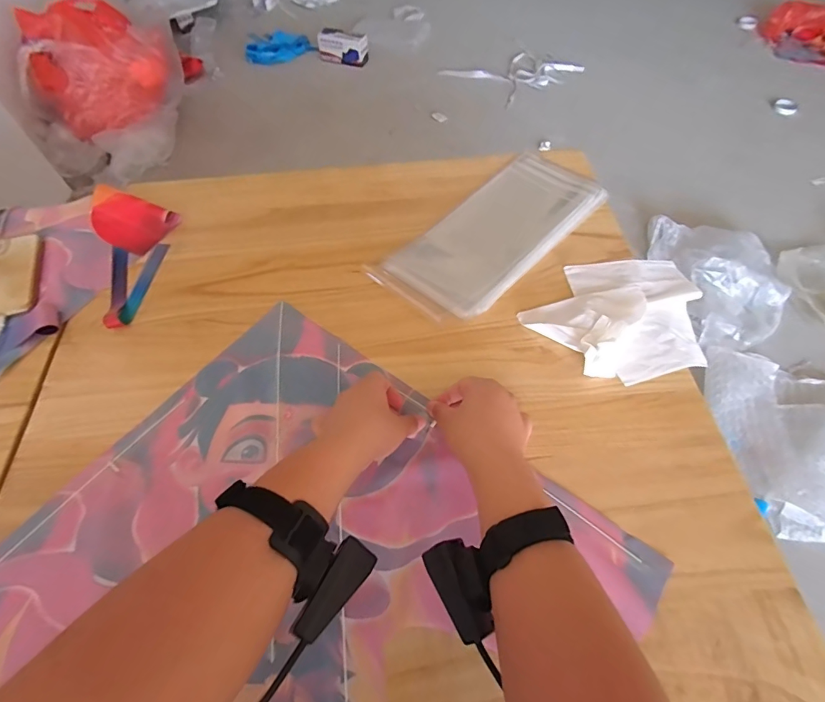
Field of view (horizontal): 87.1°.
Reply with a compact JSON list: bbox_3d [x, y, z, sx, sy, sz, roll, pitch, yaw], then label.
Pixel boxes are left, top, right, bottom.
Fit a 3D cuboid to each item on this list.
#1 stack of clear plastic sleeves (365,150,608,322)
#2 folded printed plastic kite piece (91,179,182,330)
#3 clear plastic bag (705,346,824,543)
[{"bbox_3d":[0.125,-0.180,0.645,0.163,0.017,0.370,39,67,23],"label":"stack of clear plastic sleeves"},{"bbox_3d":[-0.439,-0.144,0.636,0.140,0.032,0.245,3,58,4],"label":"folded printed plastic kite piece"},{"bbox_3d":[0.904,0.199,0.976,0.394,0.067,0.425,1,58,3],"label":"clear plastic bag"}]

